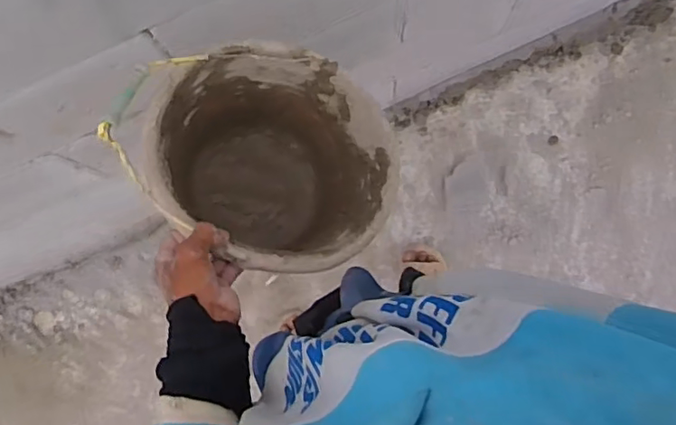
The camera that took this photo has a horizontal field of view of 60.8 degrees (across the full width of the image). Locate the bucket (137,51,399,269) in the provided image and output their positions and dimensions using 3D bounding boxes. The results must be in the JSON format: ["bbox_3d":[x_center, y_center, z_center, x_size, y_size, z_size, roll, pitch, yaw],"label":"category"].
[{"bbox_3d":[-0.066,-0.060,0.718,0.274,0.237,0.236,36,88,6],"label":"bucket"}]

